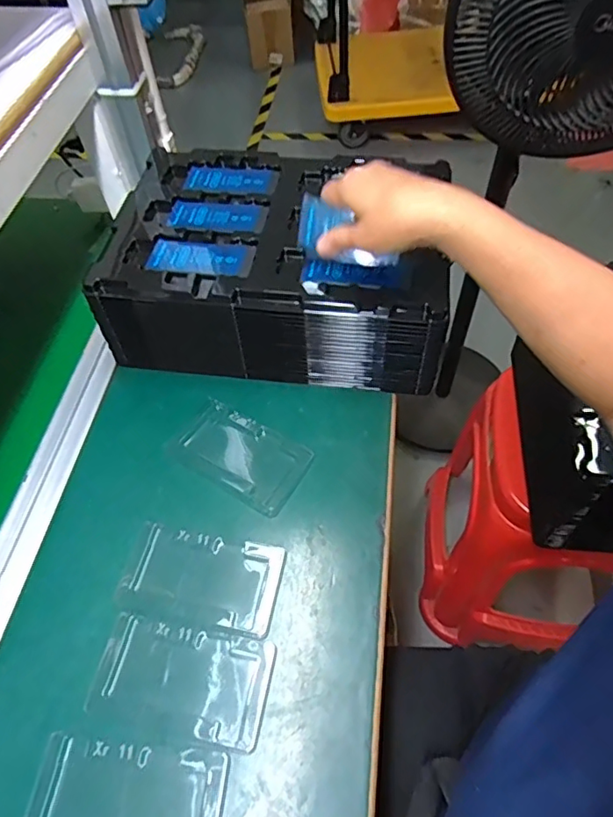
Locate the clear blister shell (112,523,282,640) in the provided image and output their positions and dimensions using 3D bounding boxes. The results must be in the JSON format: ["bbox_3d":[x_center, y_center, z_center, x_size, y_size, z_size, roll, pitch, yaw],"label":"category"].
[{"bbox_3d":[-0.088,0.139,0.462,0.127,0.006,0.074,8,56,10],"label":"clear blister shell"}]

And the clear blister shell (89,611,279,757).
[{"bbox_3d":[-0.092,0.203,0.419,0.125,0.011,0.071,8,56,10],"label":"clear blister shell"}]

